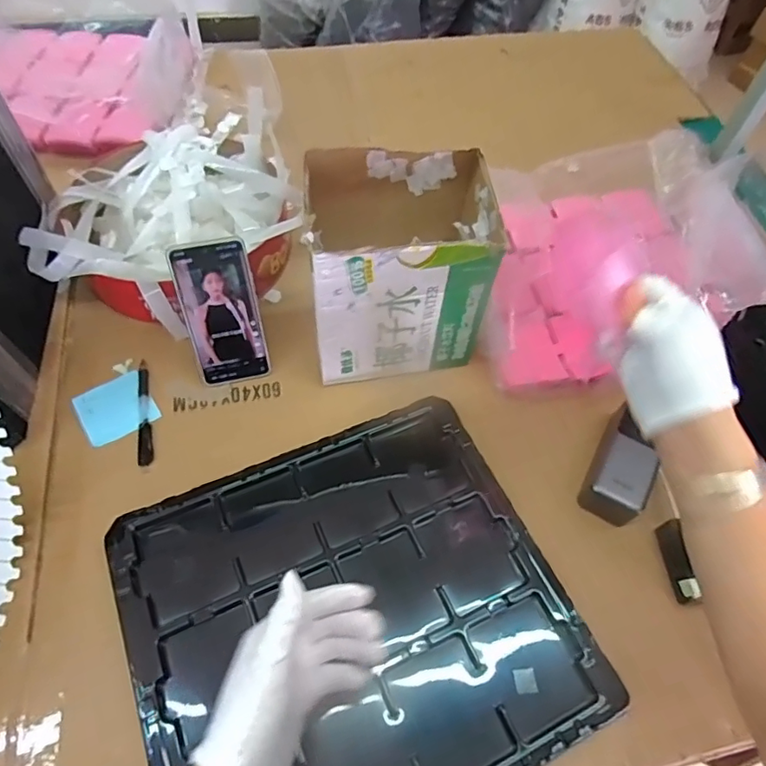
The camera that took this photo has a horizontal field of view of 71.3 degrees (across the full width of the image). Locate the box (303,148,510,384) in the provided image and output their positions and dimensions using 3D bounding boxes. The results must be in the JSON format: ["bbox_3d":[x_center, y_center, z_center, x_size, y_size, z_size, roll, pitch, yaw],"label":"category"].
[{"bbox_3d":[0.015,-0.128,0.588,0.181,0.191,0.151,-6,59,-8],"label":"box"}]

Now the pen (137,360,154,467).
[{"bbox_3d":[-0.267,0.030,0.600,0.015,0.006,0.134,-10,60,-10],"label":"pen"}]

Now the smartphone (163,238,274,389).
[{"bbox_3d":[-0.175,-0.073,0.585,0.080,0.163,0.014,-12,34,-11],"label":"smartphone"}]

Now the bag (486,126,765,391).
[{"bbox_3d":[0.273,-0.156,0.658,0.343,0.137,0.282,-13,61,-12],"label":"bag"}]

